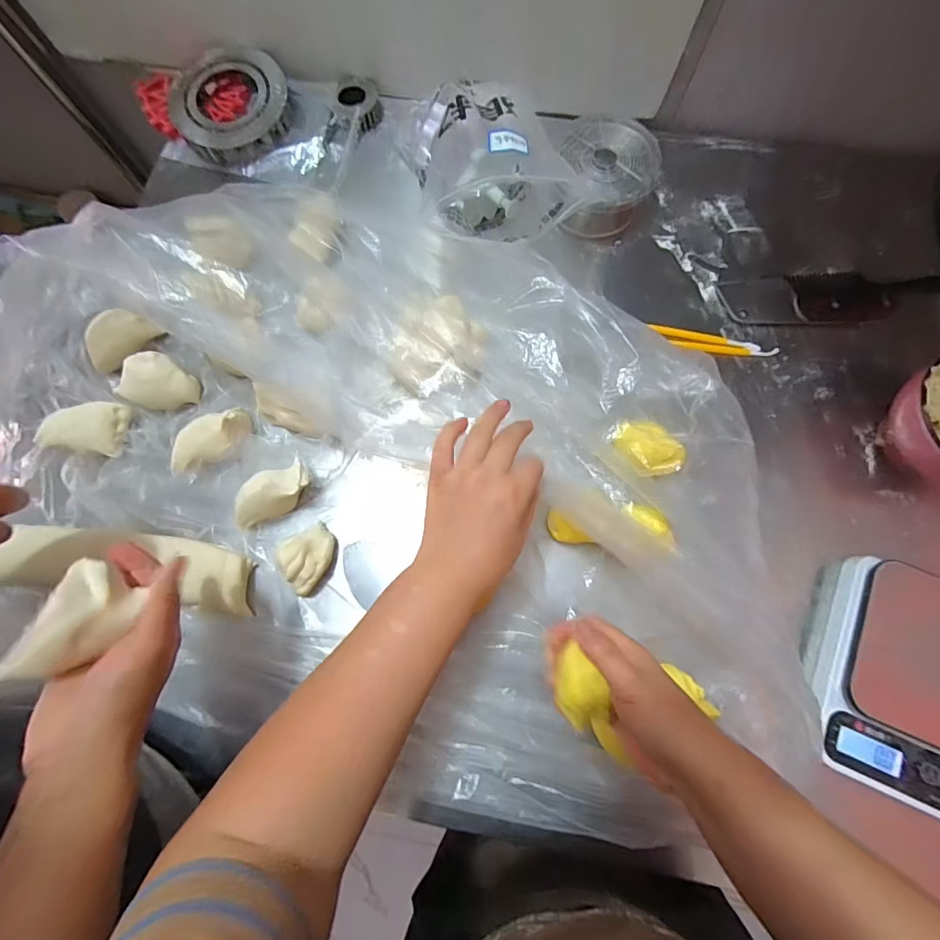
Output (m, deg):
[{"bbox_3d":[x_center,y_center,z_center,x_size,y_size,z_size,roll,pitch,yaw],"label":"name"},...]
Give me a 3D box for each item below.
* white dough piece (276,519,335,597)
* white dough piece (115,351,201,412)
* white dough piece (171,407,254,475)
[{"bbox_3d":[-0.156,0.084,0.433,0.051,0.034,0.054,-35,78,-7],"label":"white dough piece"},{"bbox_3d":[-0.332,-0.092,0.479,0.053,0.050,0.055,0,76,1],"label":"white dough piece"},{"bbox_3d":[-0.266,-0.030,0.449,0.093,0.035,0.040,-32,78,-6],"label":"white dough piece"}]

